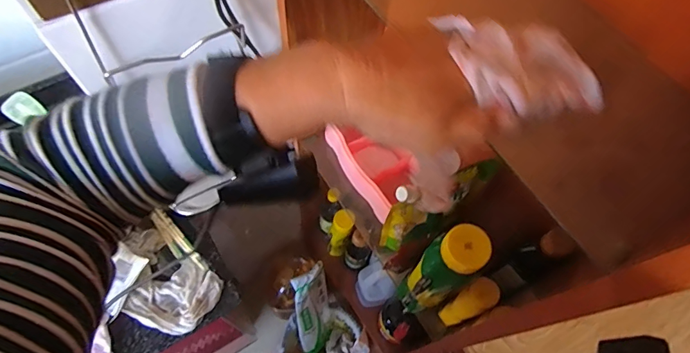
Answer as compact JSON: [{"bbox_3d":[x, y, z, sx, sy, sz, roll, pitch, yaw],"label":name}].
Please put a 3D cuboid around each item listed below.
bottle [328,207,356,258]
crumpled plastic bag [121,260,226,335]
[{"bbox_3d":[-0.012,0.156,1.142,0.057,0.228,0.063,18,66,5],"label":"bottle"},{"bbox_3d":[-0.273,0.193,0.695,0.118,0.021,0.113,26,67,9],"label":"crumpled plastic bag"}]

